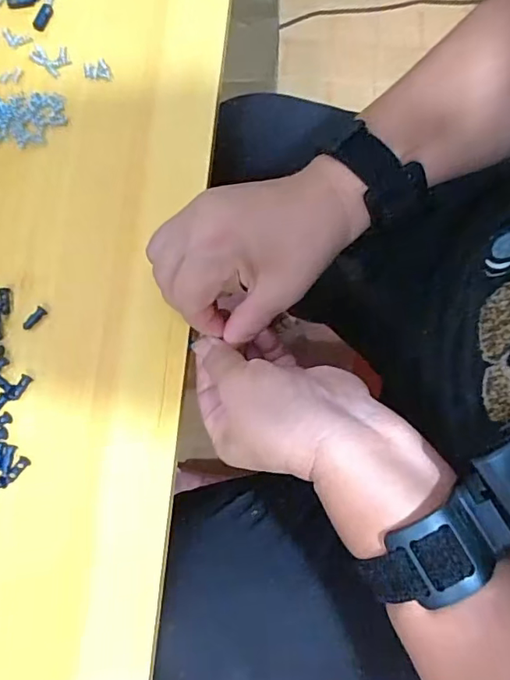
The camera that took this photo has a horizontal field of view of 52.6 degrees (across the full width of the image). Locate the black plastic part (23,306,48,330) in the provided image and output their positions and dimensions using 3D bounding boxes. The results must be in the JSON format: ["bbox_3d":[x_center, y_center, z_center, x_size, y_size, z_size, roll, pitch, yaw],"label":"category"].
[{"bbox_3d":[-0.138,-0.014,0.322,0.006,0.004,0.017,43,82,10],"label":"black plastic part"}]

